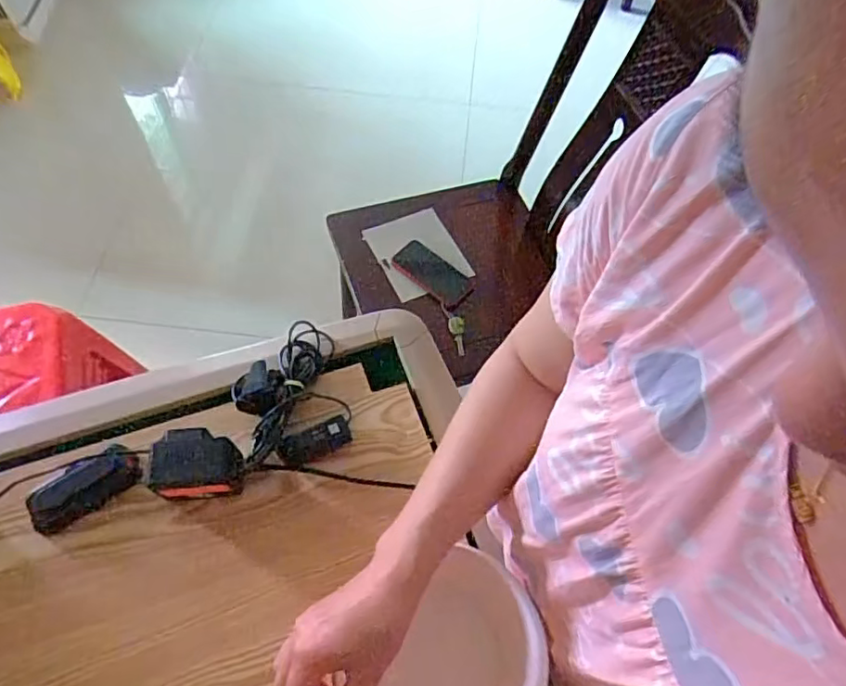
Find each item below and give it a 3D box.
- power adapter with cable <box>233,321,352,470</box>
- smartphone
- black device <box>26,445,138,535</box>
[{"bbox_3d":[-0.149,0.051,0.664,0.116,0.038,0.173,-13,62,-10],"label":"power adapter with cable"},{"bbox_3d":[0.021,-0.136,1.152,0.153,0.011,0.087,37,59,2],"label":"smartphone"},{"bbox_3d":[-0.350,0.148,0.614,0.110,0.023,0.047,-29,65,-17],"label":"black device"}]

